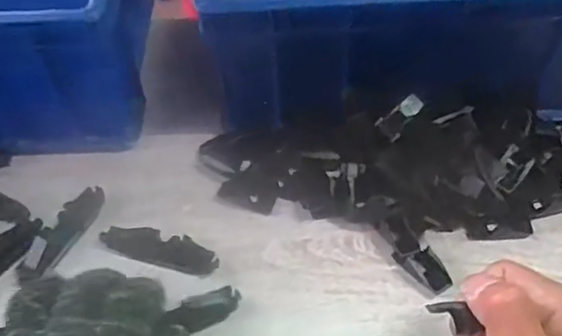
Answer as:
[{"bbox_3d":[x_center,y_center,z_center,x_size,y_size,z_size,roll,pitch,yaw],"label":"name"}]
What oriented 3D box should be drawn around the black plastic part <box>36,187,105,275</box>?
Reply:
[{"bbox_3d":[-0.144,0.039,0.422,0.023,0.006,0.072,15,52,15],"label":"black plastic part"}]

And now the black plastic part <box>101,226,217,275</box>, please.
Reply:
[{"bbox_3d":[-0.081,0.053,0.413,0.080,0.005,0.024,10,51,11],"label":"black plastic part"}]

